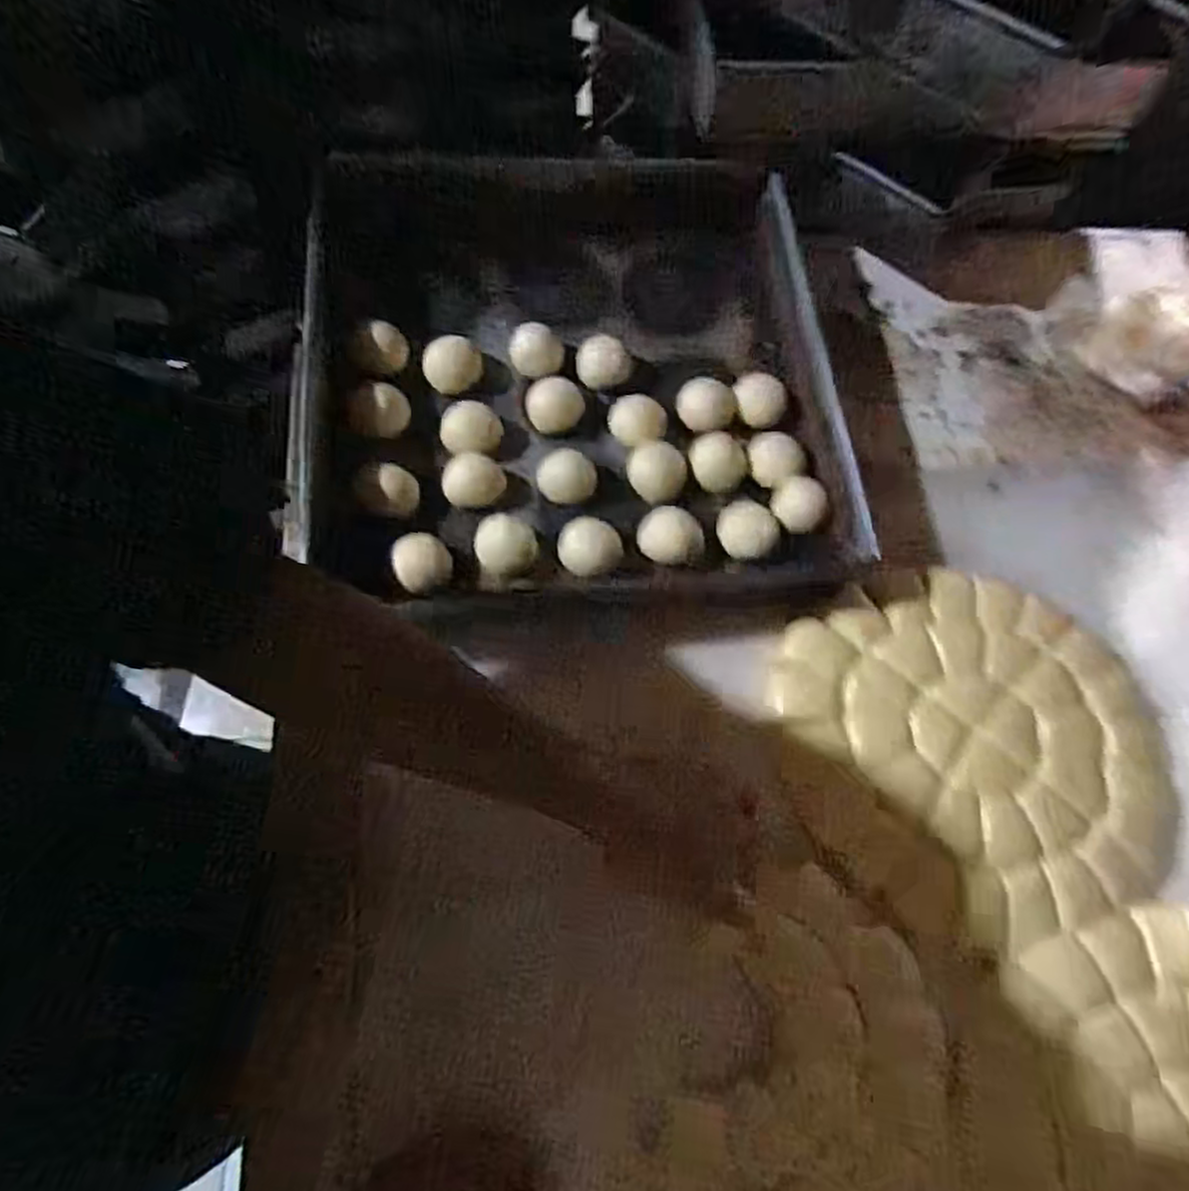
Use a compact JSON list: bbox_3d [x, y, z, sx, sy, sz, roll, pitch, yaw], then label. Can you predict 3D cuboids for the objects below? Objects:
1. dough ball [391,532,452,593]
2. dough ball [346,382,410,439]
[{"bbox_3d":[-0.130,-0.025,0.569,0.044,0.027,0.035,-33,74,-14],"label":"dough ball"},{"bbox_3d":[-0.176,-0.149,0.618,0.048,0.034,0.042,-21,71,-11],"label":"dough ball"}]

